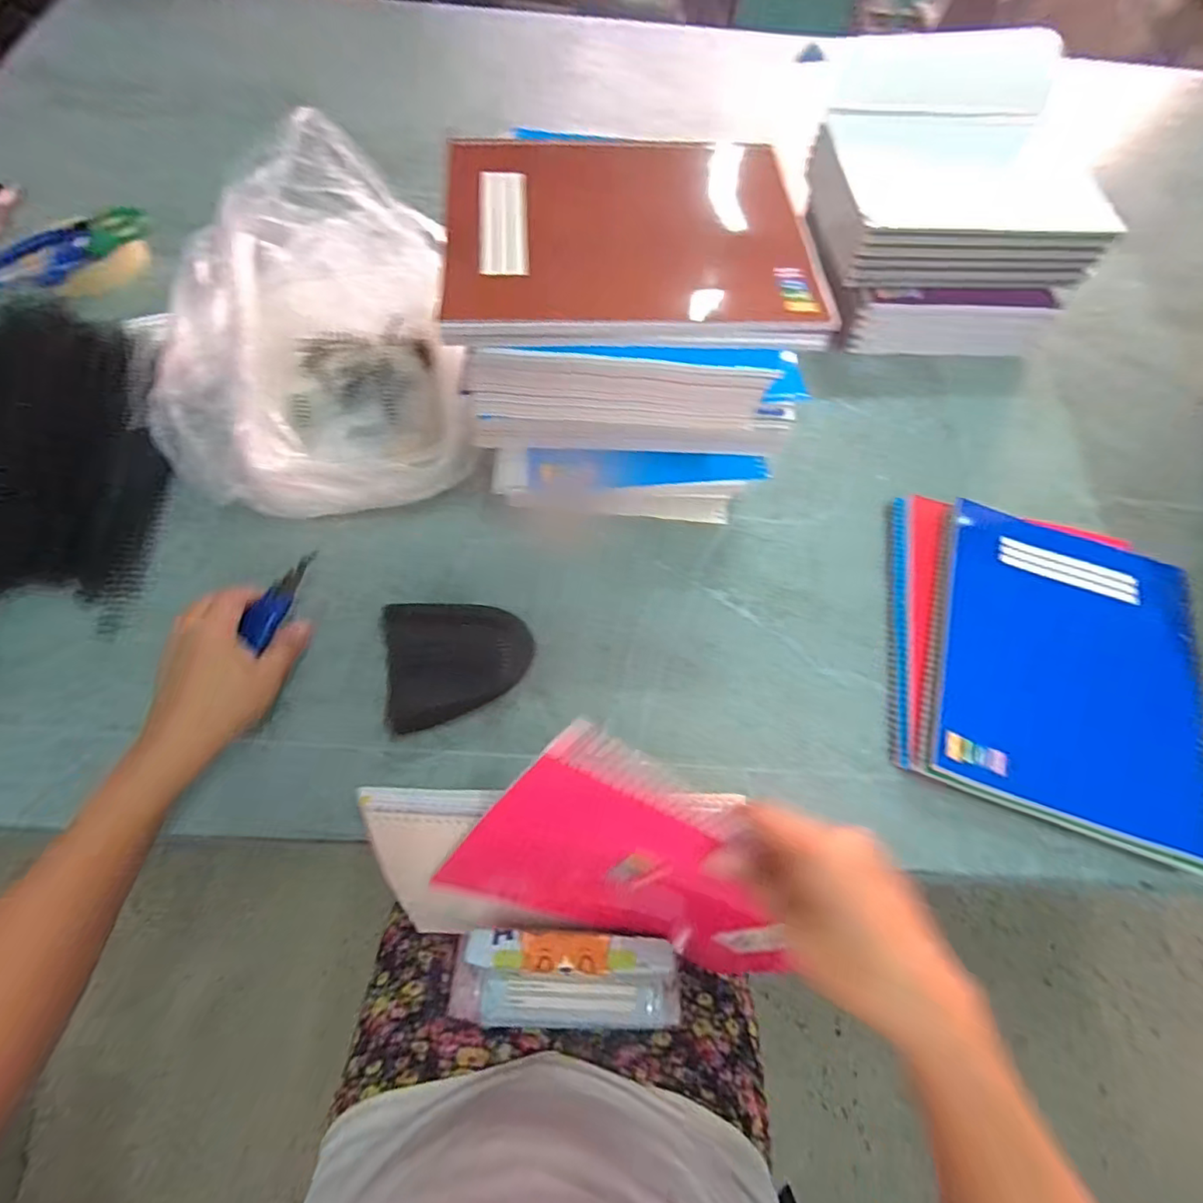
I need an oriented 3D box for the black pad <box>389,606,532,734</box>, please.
[{"bbox_3d":[-0.107,0.047,0.437,0.105,0.031,0.087,-5,64,-4],"label":"black pad"}]

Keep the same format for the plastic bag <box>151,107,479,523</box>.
[{"bbox_3d":[-0.253,-0.215,0.485,0.251,0.151,0.285,-8,66,-7],"label":"plastic bag"}]

